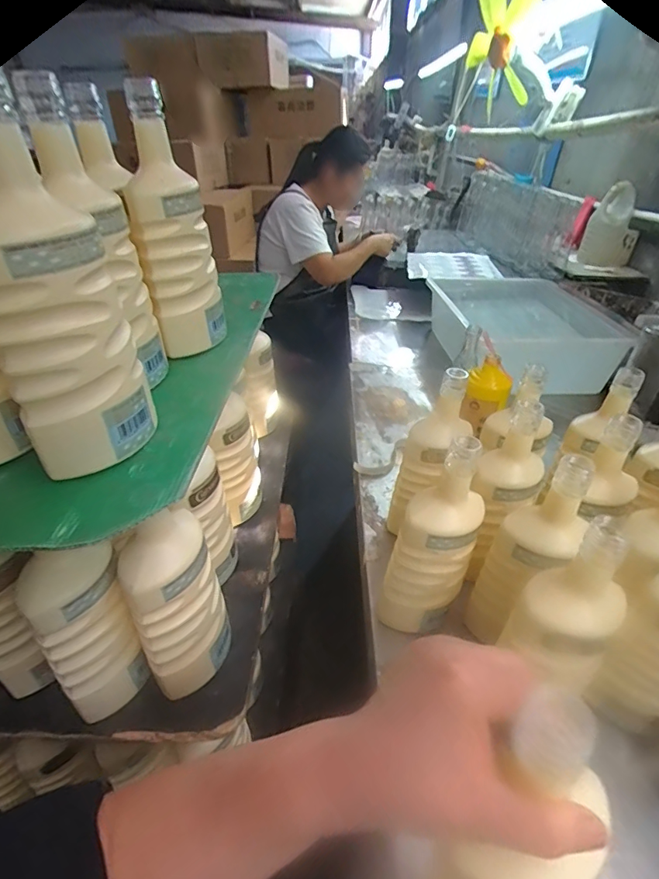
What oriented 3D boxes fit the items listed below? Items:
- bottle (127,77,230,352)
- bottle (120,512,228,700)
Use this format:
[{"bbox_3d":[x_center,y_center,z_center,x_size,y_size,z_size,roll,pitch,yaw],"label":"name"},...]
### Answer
[{"bbox_3d":[-0.166,-0.220,0.477,0.076,0.244,0.102,-10,37,-12],"label":"bottle"},{"bbox_3d":[-0.144,0.154,0.433,0.074,0.176,0.080,-16,39,-20],"label":"bottle"}]

